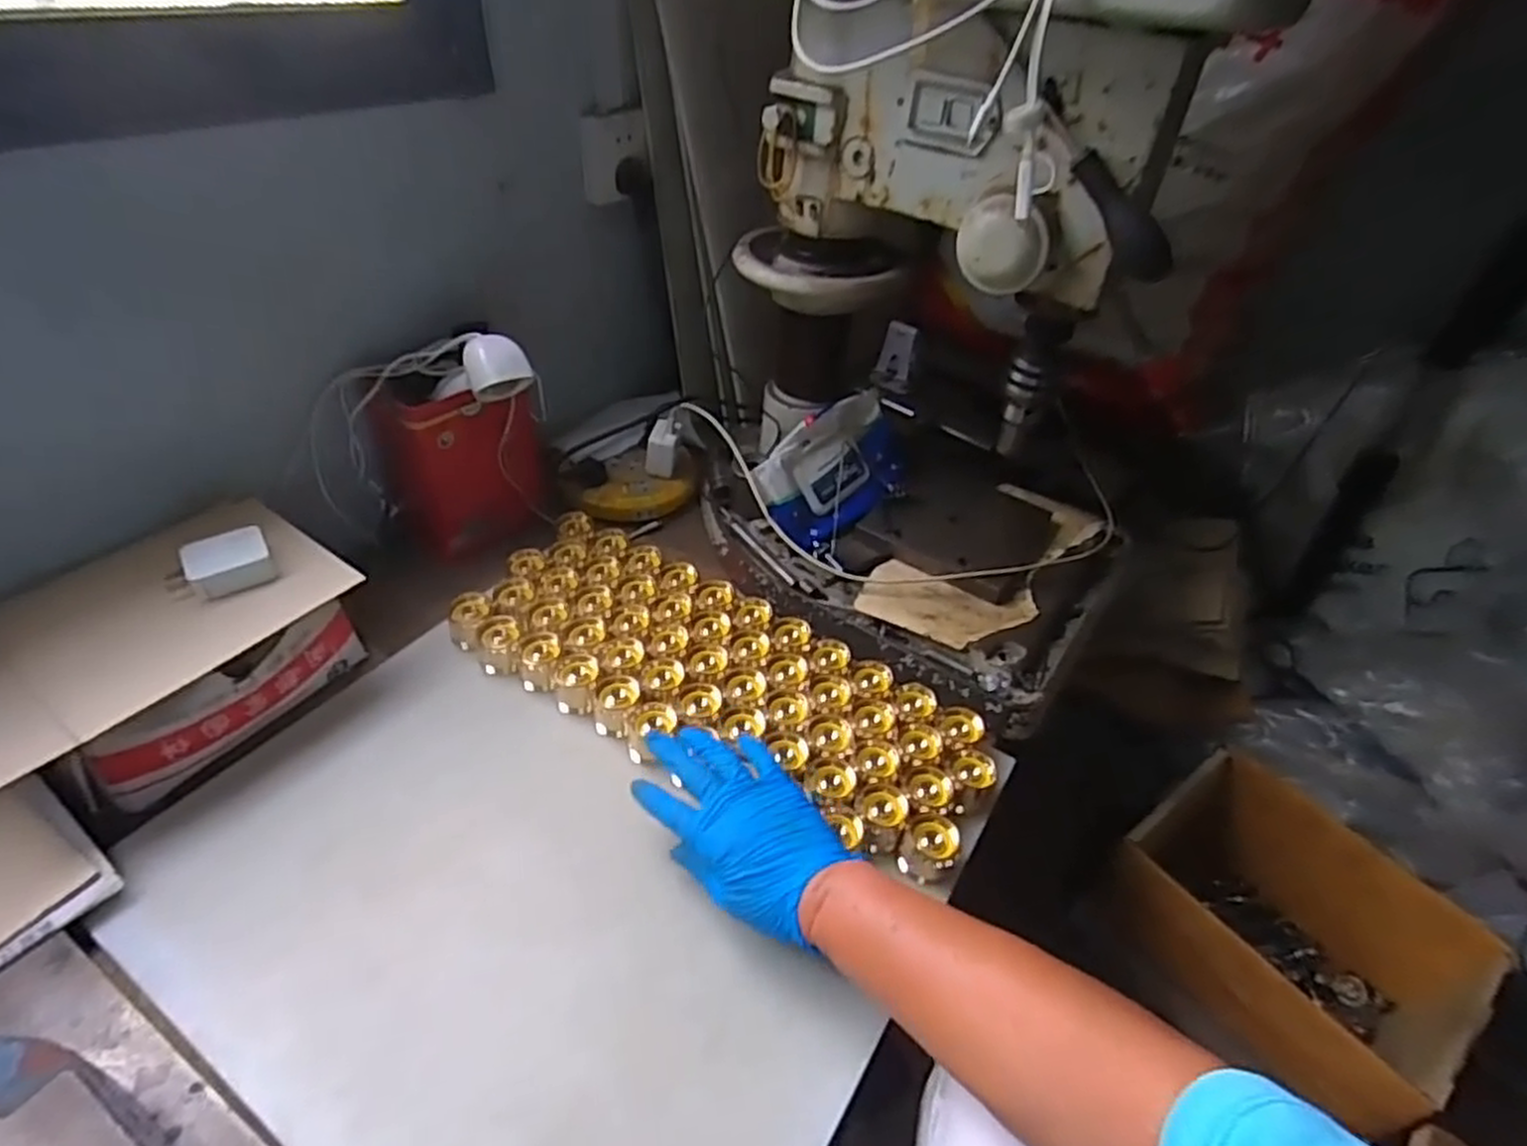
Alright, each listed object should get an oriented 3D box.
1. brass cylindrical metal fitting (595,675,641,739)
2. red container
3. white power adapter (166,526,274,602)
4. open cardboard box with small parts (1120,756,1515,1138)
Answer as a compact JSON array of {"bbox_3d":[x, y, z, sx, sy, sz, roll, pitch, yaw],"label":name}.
[{"bbox_3d":[-0.124,0.115,0.668,0.037,0.038,0.041,-3,42,-9],"label":"brass cylindrical metal fitting"},{"bbox_3d":[-0.300,-0.110,0.788,0.159,0.157,0.076,-11,44,-18],"label":"red container"},{"bbox_3d":[-0.419,-0.005,0.607,0.067,0.030,0.043,-19,47,-25],"label":"white power adapter"},{"bbox_3d":[0.578,0.417,0.897,0.249,0.206,0.321,-22,48,-27],"label":"open cardboard box with small parts"}]

